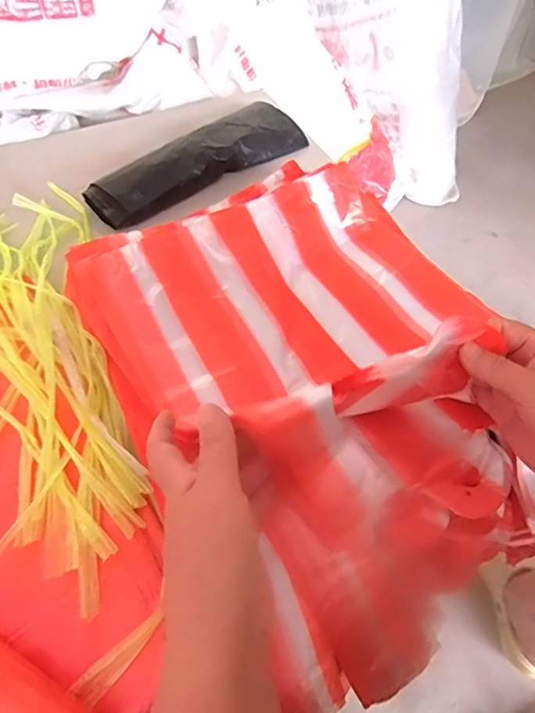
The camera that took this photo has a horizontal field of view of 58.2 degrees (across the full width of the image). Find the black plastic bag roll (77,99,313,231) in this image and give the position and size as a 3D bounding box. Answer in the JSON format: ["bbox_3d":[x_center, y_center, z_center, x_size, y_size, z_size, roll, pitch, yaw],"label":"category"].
[{"bbox_3d":[-0.093,-0.295,0.718,0.100,0.059,0.359,38,63,24],"label":"black plastic bag roll"}]

